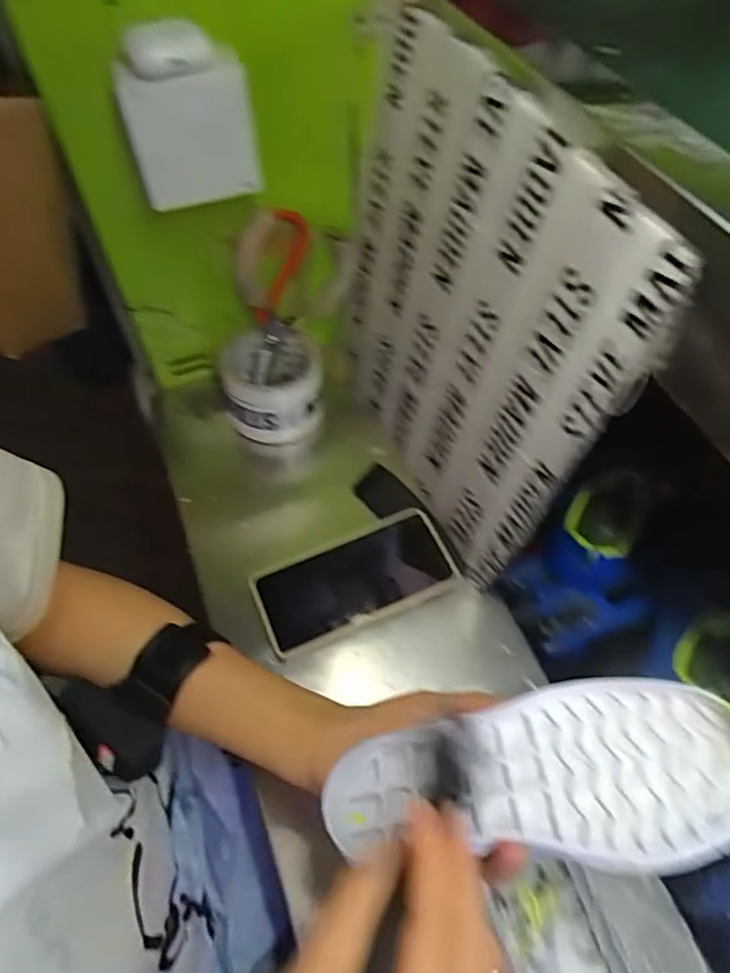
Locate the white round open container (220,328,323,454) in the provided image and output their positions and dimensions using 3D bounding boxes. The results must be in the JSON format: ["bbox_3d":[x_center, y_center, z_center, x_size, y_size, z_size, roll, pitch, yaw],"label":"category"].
[{"bbox_3d":[-0.093,-0.099,0.622,0.091,0.083,0.096,1,55,-1],"label":"white round open container"}]

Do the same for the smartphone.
[{"bbox_3d":[-0.008,0.079,0.522,0.166,0.013,0.078,-19,58,-15],"label":"smartphone"}]

